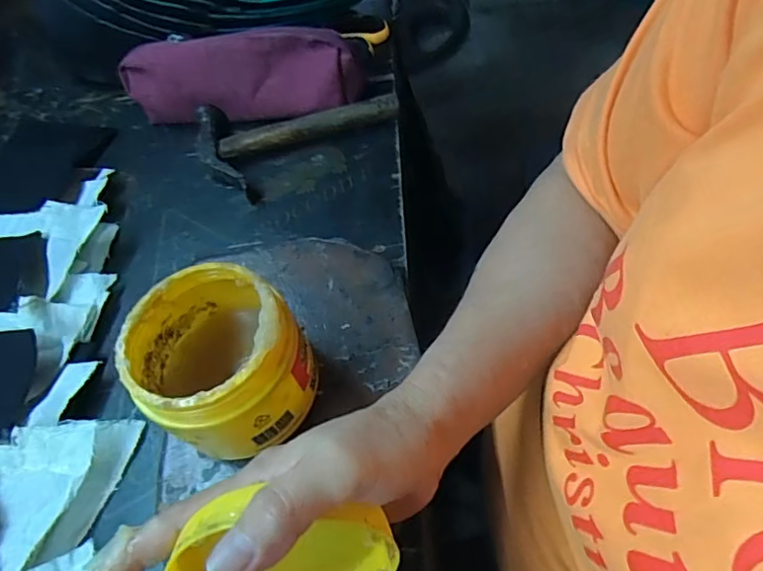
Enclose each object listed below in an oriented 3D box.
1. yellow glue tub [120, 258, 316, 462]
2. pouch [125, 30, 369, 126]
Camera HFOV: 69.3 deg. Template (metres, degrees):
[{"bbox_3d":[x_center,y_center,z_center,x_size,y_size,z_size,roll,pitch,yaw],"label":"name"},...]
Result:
[{"bbox_3d":[-0.092,0.046,0.328,0.088,0.090,0.099,-42,62,-16],"label":"yellow glue tub"},{"bbox_3d":[-0.128,-0.194,0.510,0.216,0.078,0.038,2,29,6],"label":"pouch"}]

